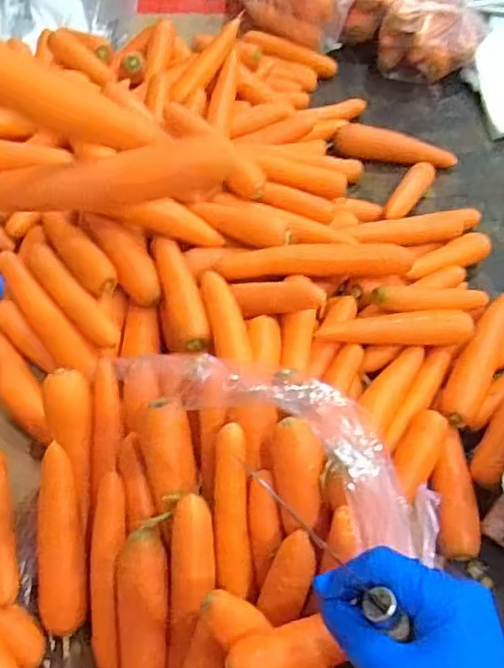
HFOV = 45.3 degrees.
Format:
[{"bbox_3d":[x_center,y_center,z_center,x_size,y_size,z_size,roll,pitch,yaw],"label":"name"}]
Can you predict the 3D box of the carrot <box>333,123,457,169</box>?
[{"bbox_3d":[0.193,-0.246,0.821,0.165,0.046,0.040,14,56,10],"label":"carrot"}]

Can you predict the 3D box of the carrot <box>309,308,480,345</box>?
[{"bbox_3d":[0.142,-0.004,0.597,0.149,0.025,0.034,-3,54,-1],"label":"carrot"}]

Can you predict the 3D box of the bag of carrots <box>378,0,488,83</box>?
[{"bbox_3d":[0.279,-0.472,0.928,0.146,0.124,0.139,25,58,18],"label":"bag of carrots"}]

